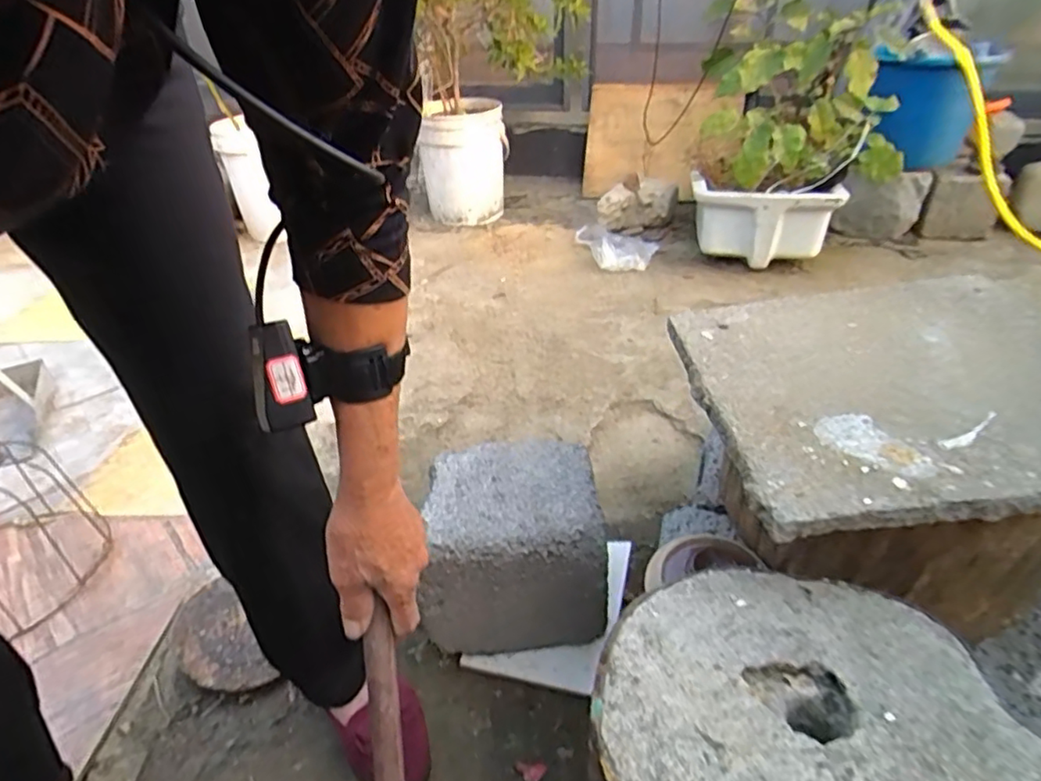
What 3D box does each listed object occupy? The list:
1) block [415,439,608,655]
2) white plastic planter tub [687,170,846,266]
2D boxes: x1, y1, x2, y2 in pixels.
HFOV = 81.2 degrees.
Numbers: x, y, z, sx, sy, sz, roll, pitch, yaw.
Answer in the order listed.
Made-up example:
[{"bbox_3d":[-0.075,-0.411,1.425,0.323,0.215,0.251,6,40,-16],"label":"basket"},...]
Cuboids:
[{"bbox_3d":[-0.011,0.210,0.804,0.216,0.211,0.189,-4,34,-4],"label":"block"},{"bbox_3d":[0.633,-0.430,1.586,0.364,0.177,0.178,7,35,13],"label":"white plastic planter tub"}]

